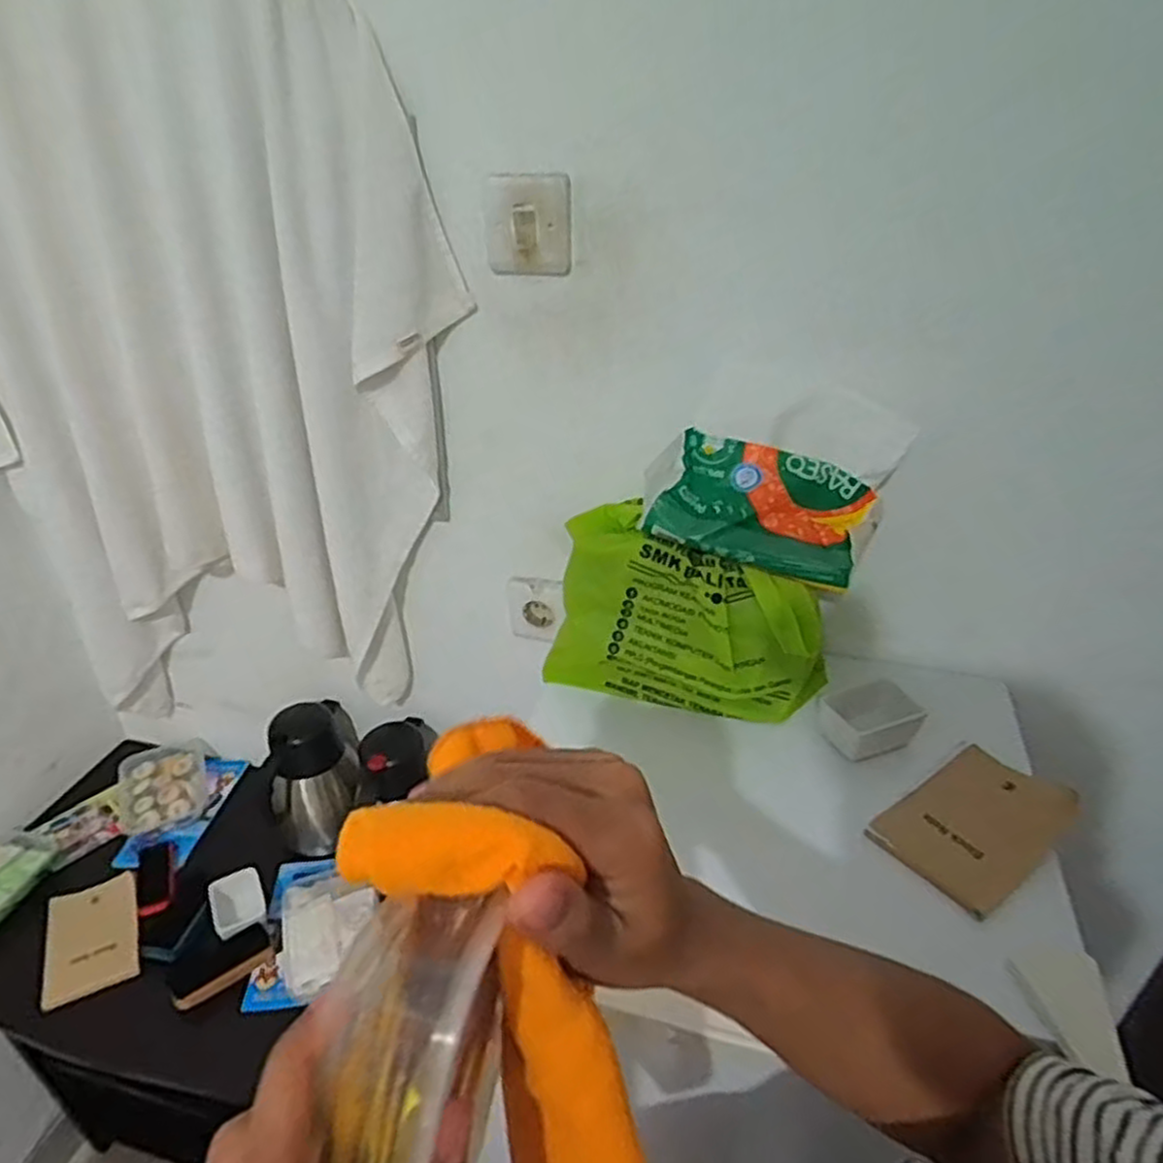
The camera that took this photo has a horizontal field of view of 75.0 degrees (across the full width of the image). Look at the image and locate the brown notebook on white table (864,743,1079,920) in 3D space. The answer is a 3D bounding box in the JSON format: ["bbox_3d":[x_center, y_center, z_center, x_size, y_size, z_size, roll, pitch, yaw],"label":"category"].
[{"bbox_3d":[0.337,0.202,0.647,0.171,0.017,0.108,-24,39,-32],"label":"brown notebook on white table"}]

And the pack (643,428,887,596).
[{"bbox_3d":[0.157,-0.061,0.672,0.197,0.096,0.081,9,33,15],"label":"pack"}]

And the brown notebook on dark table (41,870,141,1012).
[{"bbox_3d":[-0.625,0.454,0.968,0.103,0.009,0.168,-16,35,-23],"label":"brown notebook on dark table"}]

